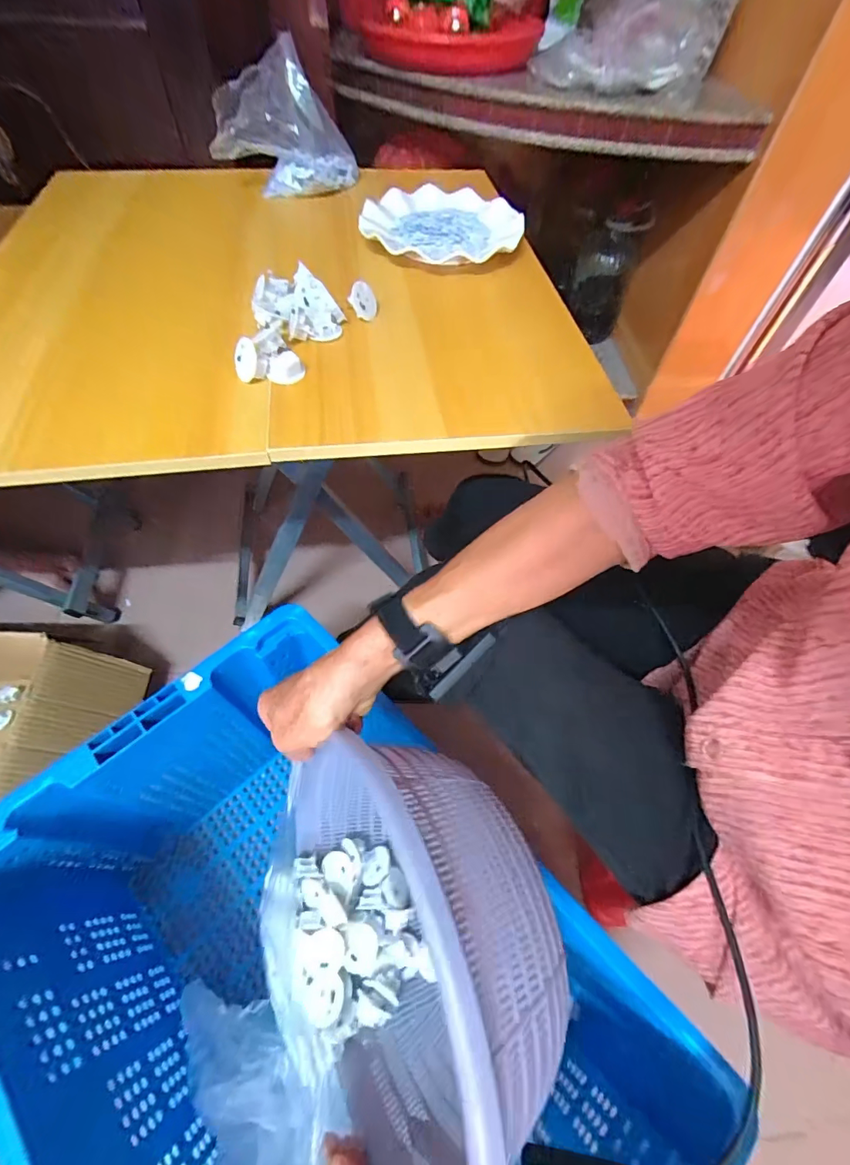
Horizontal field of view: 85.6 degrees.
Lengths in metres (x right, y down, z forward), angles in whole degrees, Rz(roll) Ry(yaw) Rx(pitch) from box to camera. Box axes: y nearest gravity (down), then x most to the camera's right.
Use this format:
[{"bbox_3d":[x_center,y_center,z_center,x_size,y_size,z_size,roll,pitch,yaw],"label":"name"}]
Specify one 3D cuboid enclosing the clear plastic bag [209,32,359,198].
[{"bbox_3d":[-0.181,-0.587,0.589,0.175,0.108,0.133,-38,67,-22],"label":"clear plastic bag"}]

